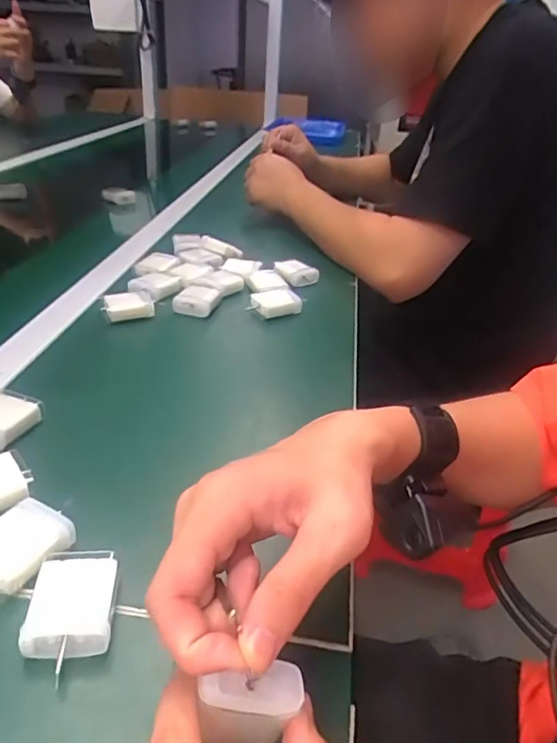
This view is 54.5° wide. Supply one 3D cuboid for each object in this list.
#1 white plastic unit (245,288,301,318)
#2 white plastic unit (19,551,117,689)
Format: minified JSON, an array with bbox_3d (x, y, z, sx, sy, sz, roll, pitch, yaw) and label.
[{"bbox_3d":[-0.006,-0.078,0.615,0.056,0.020,0.040,-14,35,-26],"label":"white plastic unit"},{"bbox_3d":[-0.107,0.120,0.284,0.041,0.022,0.058,-3,31,-10],"label":"white plastic unit"}]

